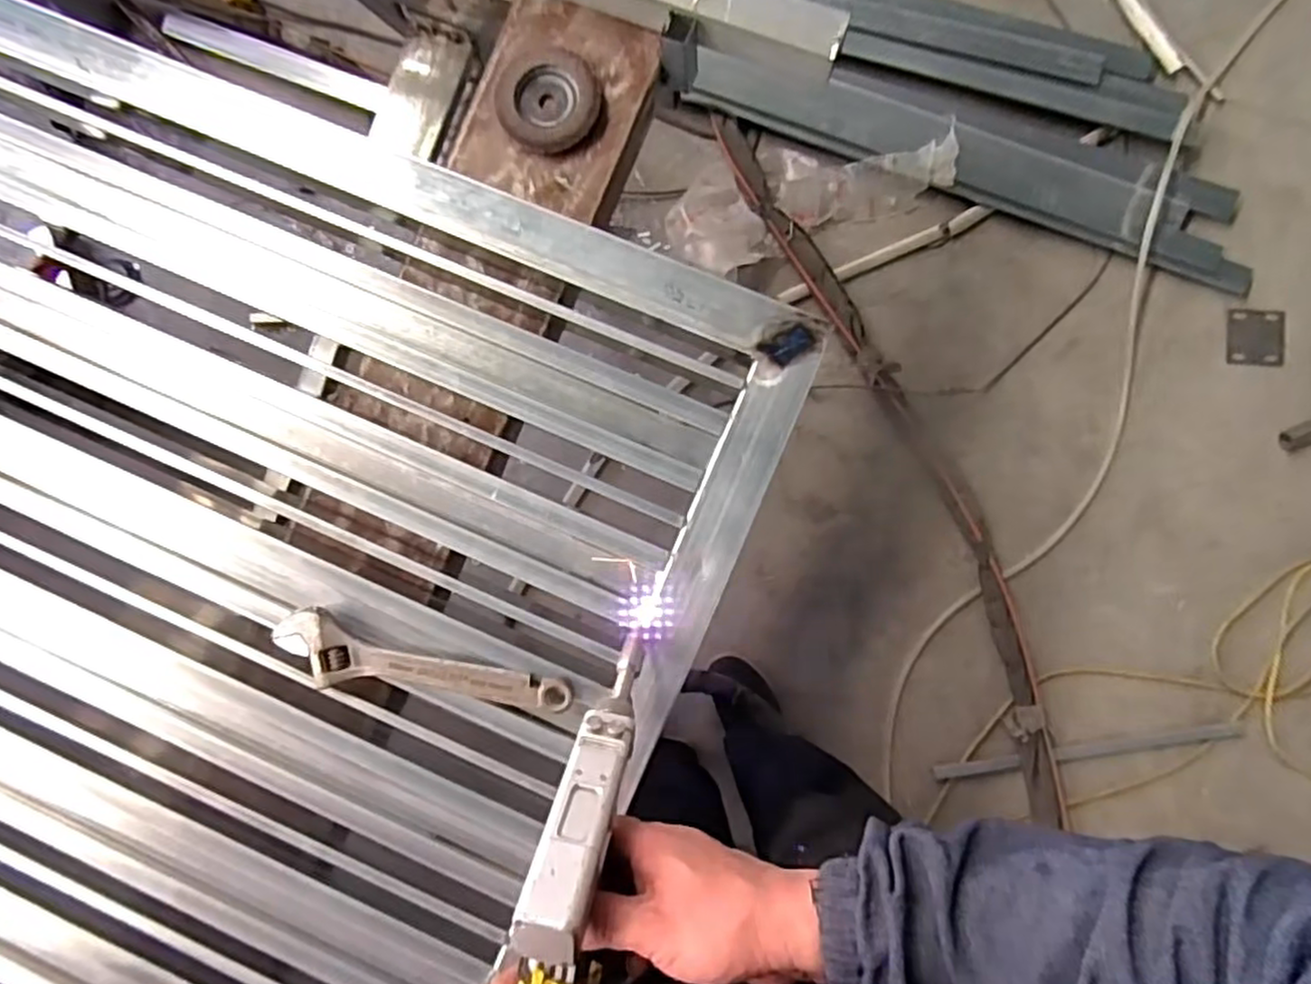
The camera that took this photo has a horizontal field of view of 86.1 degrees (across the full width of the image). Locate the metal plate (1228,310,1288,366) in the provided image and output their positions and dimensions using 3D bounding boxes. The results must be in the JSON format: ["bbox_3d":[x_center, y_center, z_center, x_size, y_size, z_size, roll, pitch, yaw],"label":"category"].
[{"bbox_3d":[1.086,-0.278,1.266,0.118,0.007,0.105,1,81,-8],"label":"metal plate"}]

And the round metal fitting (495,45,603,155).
[{"bbox_3d":[-0.098,-0.358,0.634,0.090,0.021,0.103,-24,86,1],"label":"round metal fitting"}]

